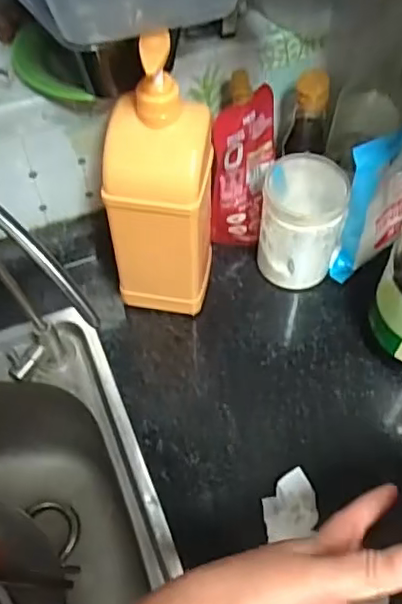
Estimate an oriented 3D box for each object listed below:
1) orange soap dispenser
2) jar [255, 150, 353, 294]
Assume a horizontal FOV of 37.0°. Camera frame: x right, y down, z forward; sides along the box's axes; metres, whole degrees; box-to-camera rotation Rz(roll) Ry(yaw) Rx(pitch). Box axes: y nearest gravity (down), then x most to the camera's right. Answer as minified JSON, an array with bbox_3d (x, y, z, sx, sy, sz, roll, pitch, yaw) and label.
[{"bbox_3d":[-0.037,-0.094,0.550,0.088,0.284,0.069,6,56,5],"label":"orange soap dispenser"},{"bbox_3d":[0.106,-0.085,0.641,0.081,0.122,0.094,5,56,4],"label":"jar"}]

